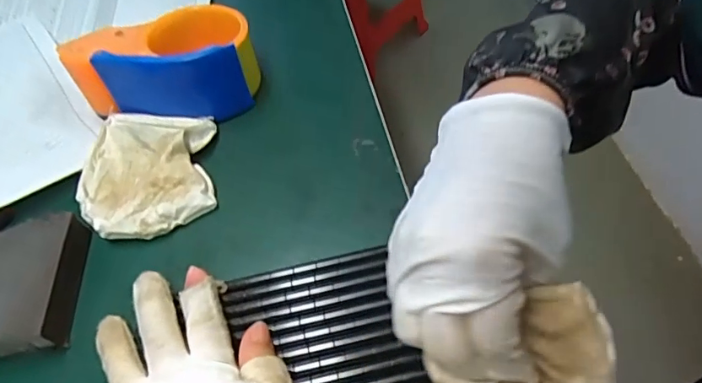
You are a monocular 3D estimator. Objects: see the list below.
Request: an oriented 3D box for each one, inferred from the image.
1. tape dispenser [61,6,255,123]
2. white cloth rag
[{"bbox_3d":[-0.141,-0.099,0.371,0.133,0.052,0.076,-5,54,6],"label":"tape dispenser"},{"bbox_3d":[-0.143,-0.020,0.339,0.091,0.024,0.107,-12,54,1],"label":"white cloth rag"}]

